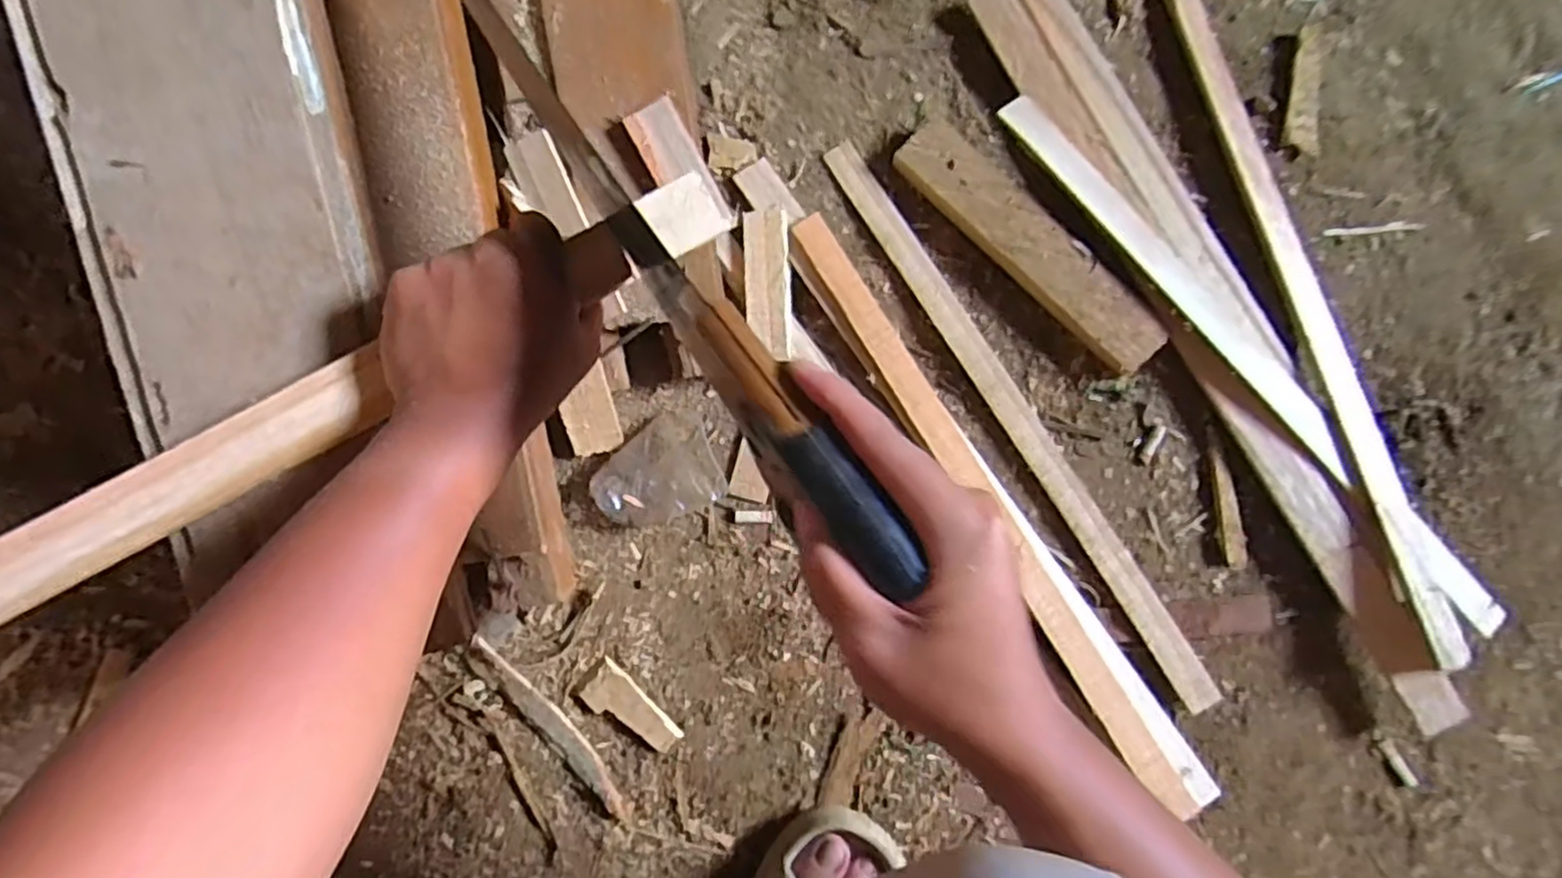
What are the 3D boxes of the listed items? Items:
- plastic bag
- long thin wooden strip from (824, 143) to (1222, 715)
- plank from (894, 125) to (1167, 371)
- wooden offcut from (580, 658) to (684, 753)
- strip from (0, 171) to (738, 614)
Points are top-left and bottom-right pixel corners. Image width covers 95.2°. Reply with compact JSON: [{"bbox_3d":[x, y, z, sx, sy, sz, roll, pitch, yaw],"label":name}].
[{"bbox_3d":[-0.100,0.025,0.563,0.095,0.023,0.077,-22,84,-1],"label":"plastic bag"},{"bbox_3d":[0.184,-0.021,0.568,0.030,0.012,0.516,-31,84,-2],"label":"long thin wooden strip"},{"bbox_3d":[0.197,-0.155,0.574,0.052,0.028,0.253,-42,84,-3],"label":"plank"},{"bbox_3d":[-0.113,0.209,0.551,0.080,0.008,0.036,37,86,5],"label":"wooden offcut"},{"bbox_3d":[-0.274,0.002,0.371,0.567,0.021,0.036,-32,84,-11],"label":"strip"}]

